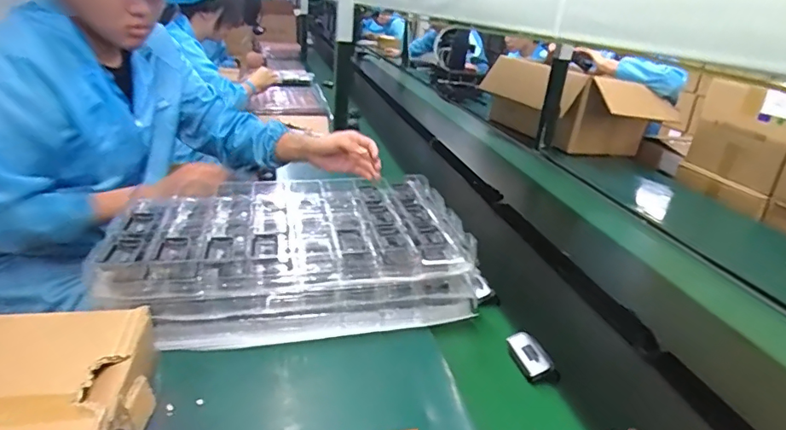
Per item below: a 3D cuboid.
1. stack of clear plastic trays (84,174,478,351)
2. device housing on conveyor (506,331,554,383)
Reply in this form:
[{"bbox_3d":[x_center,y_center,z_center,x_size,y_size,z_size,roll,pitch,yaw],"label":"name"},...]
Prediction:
[{"bbox_3d":[-0.164,0.049,0.820,0.520,0.138,0.336,0,24,-13],"label":"stack of clear plastic trays"},{"bbox_3d":[0.187,0.192,0.675,0.042,0.023,0.073,-5,25,-23],"label":"device housing on conveyor"}]

